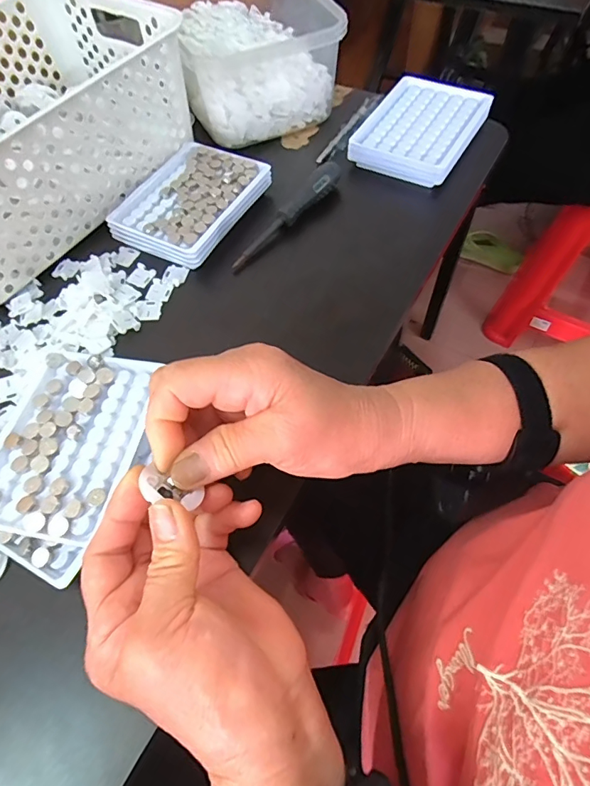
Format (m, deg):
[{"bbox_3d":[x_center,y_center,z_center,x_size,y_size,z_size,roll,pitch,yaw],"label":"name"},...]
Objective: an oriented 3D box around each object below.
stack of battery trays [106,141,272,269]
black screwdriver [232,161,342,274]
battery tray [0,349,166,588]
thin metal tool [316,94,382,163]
[{"bbox_3d":[-0.097,-0.179,0.422,0.105,0.027,0.130,23,64,16],"label":"stack of battery trays"},{"bbox_3d":[-0.006,-0.161,0.412,0.020,0.027,0.144,33,67,20],"label":"black screwdriver"},{"bbox_3d":[-0.153,0.039,0.304,0.099,0.020,0.146,12,62,10],"label":"battery tray"},{"bbox_3d":[0.059,-0.283,0.481,0.013,0.010,0.130,27,65,18],"label":"thin metal tool"}]

